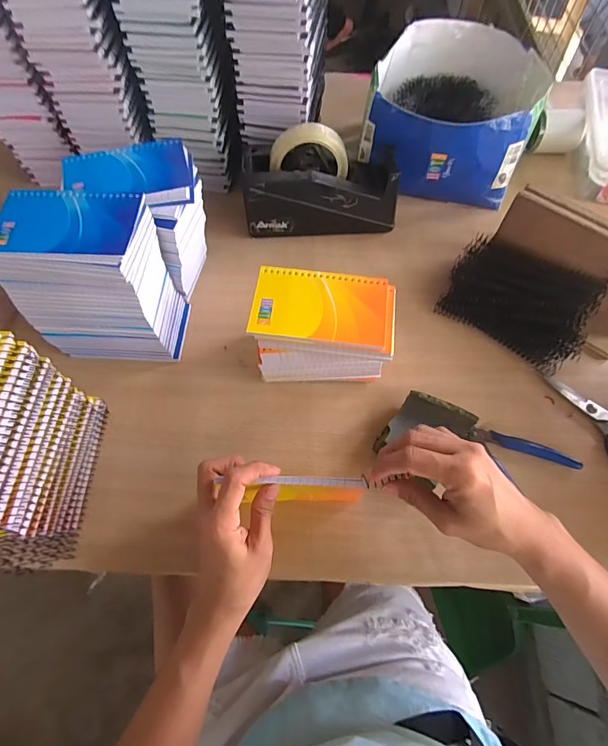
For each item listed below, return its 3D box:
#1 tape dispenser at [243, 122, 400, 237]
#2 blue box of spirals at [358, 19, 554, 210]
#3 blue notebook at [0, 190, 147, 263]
[{"bbox_3d":[0.022,-0.253,0.549,0.202,0.122,0.081,-4,64,-1],"label":"tape dispenser"},{"bbox_3d":[0.211,-0.382,0.598,0.216,0.122,0.241,11,65,6],"label":"blue box of spirals"},{"bbox_3d":[-0.226,-0.141,0.386,0.134,0.014,0.084,2,64,1],"label":"blue notebook"}]

